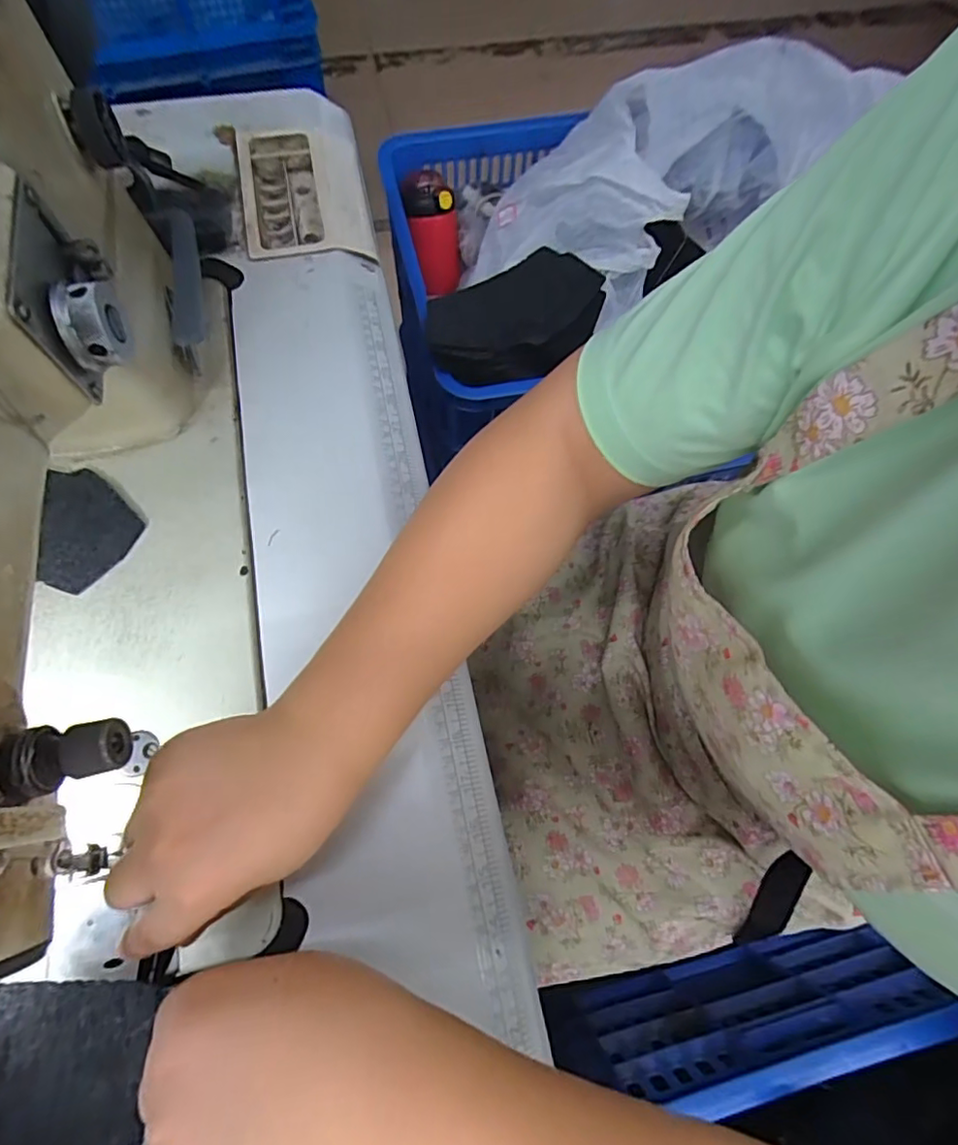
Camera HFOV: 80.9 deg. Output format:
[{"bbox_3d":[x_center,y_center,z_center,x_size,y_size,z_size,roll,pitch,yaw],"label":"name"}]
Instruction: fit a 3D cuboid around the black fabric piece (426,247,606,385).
[{"bbox_3d":[0.033,-0.263,0.584,0.175,0.064,0.107,-20,72,-9],"label":"black fabric piece"}]

